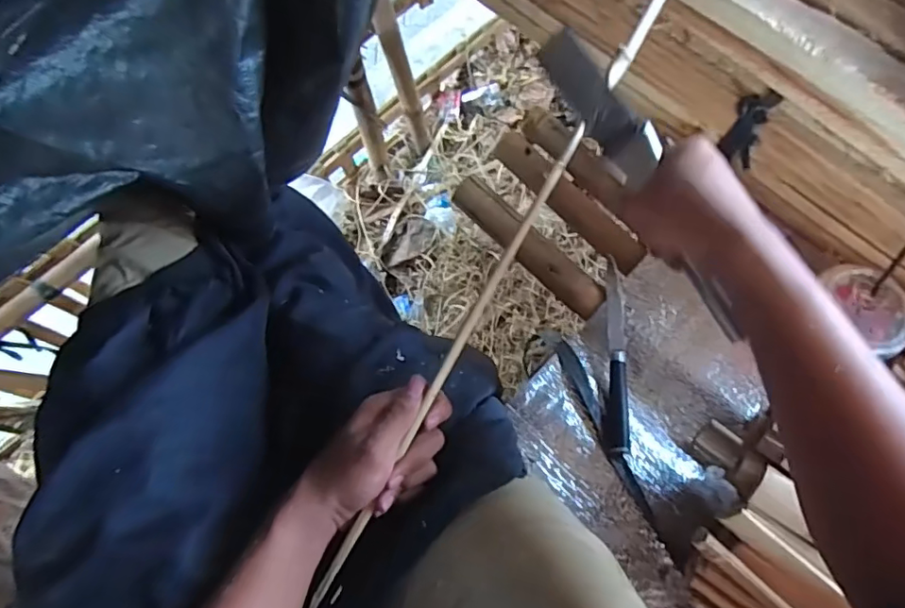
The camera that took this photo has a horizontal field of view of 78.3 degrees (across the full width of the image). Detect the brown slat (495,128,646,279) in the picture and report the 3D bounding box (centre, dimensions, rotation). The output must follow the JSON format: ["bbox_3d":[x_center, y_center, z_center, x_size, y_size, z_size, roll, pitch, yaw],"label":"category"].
[{"bbox_3d":[0.144,-0.129,0.704,0.034,0.036,0.239,-38,77,-12],"label":"brown slat"}]

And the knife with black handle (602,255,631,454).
[{"bbox_3d":[0.187,0.052,0.626,0.029,0.022,0.225,7,72,1],"label":"knife with black handle"}]

